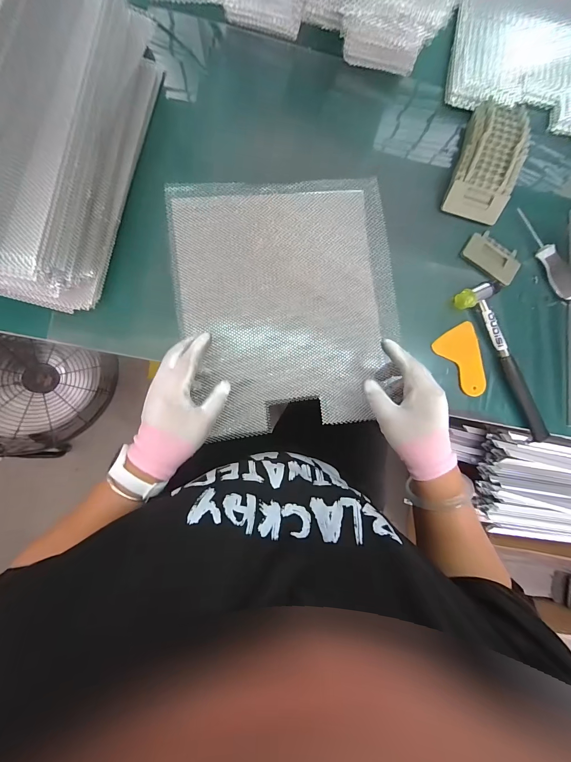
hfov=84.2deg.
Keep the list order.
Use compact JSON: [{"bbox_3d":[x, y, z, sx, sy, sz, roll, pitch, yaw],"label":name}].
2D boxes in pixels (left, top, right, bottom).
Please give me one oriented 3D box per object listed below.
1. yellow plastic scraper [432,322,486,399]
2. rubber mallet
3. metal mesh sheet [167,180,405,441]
[{"bbox_3d":[0.271,-0.033,0.468,0.071,0.008,0.101,-36,89,-7],"label":"yellow plastic scraper"},{"bbox_3d":[0.328,-0.028,0.461,0.057,0.022,0.243,-26,88,-6],"label":"rubber mallet"},{"bbox_3d":[0.004,-0.100,0.426,0.280,0.076,0.335,-8,86,-5],"label":"metal mesh sheet"}]

